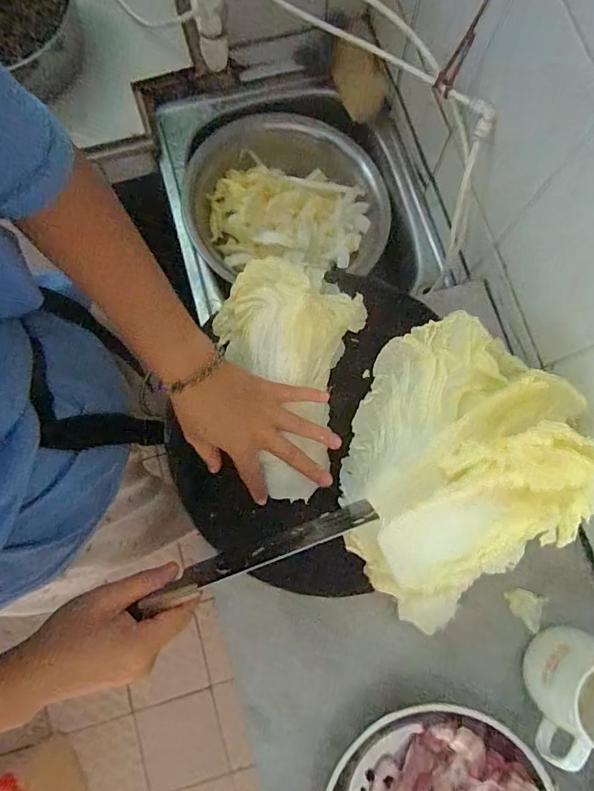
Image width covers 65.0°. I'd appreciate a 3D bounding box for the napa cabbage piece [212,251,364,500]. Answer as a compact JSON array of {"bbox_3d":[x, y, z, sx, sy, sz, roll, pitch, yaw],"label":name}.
[{"bbox_3d":[-0.024,-0.017,0.453,0.143,0.065,0.213,15,80,2],"label":"napa cabbage piece"}]

